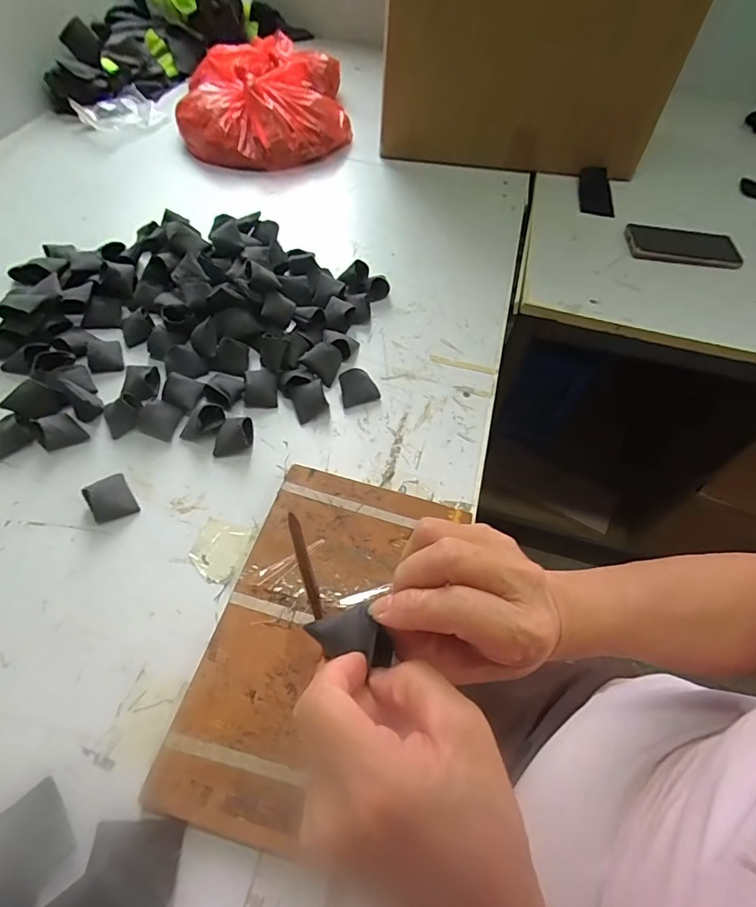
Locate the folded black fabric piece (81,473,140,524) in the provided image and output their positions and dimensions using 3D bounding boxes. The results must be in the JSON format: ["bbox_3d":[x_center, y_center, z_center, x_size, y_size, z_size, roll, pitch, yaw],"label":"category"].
[{"bbox_3d":[-0.245,0.039,0.433,0.035,0.020,0.043,-28,62,-20],"label":"folded black fabric piece"}]

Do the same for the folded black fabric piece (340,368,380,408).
[{"bbox_3d":[-0.020,-0.072,0.520,0.040,0.023,0.035,-12,58,-12],"label":"folded black fabric piece"}]

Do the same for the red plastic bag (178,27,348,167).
[{"bbox_3d":[-0.202,-0.644,0.849,0.283,0.081,0.386,-6,57,-8],"label":"red plastic bag"}]

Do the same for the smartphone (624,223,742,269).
[{"bbox_3d":[0.451,-0.309,0.706,0.157,0.015,0.080,5,56,-1],"label":"smartphone"}]

